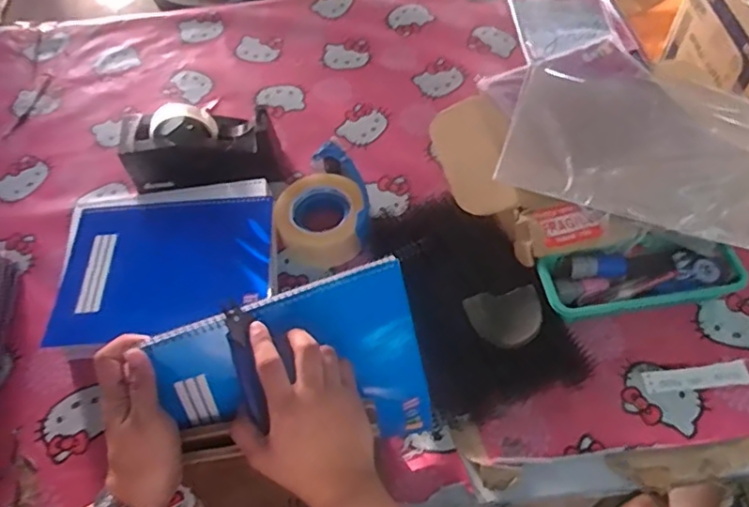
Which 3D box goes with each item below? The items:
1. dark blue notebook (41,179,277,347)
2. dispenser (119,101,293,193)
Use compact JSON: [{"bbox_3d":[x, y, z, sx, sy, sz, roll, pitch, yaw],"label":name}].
[{"bbox_3d":[-0.252,0.002,0.719,0.258,0.018,0.209,-7,56,-2],"label":"dark blue notebook"},{"bbox_3d":[-0.233,-0.135,0.808,0.205,0.110,0.098,-10,56,-4],"label":"dispenser"}]

